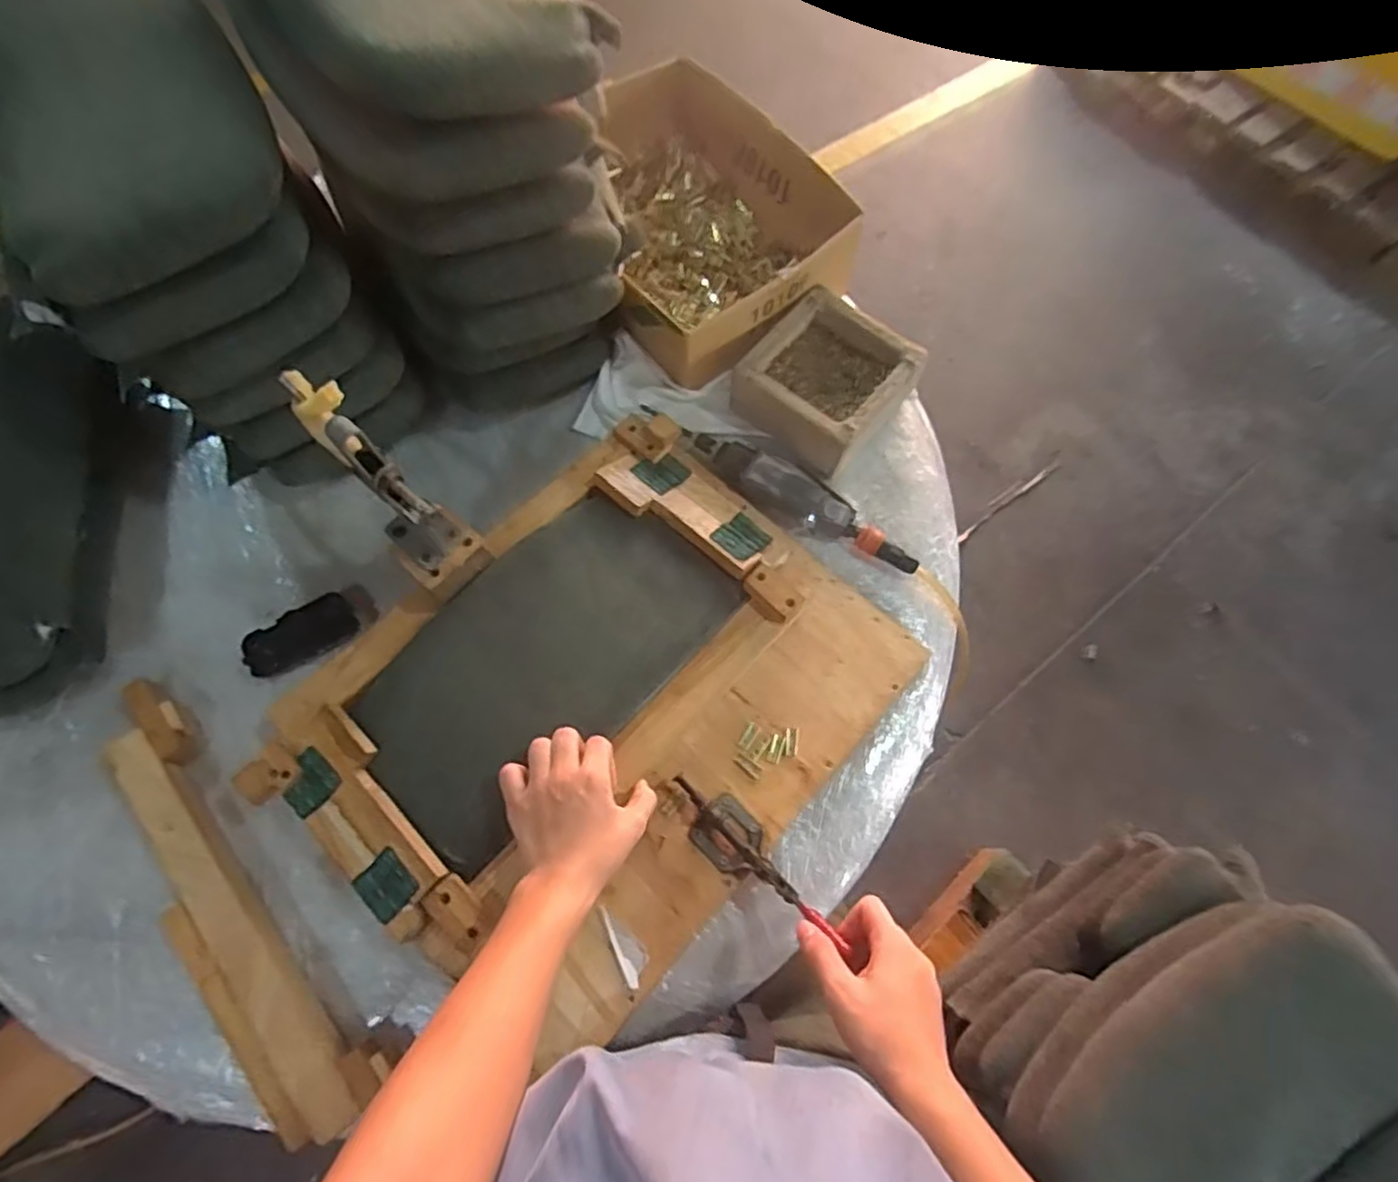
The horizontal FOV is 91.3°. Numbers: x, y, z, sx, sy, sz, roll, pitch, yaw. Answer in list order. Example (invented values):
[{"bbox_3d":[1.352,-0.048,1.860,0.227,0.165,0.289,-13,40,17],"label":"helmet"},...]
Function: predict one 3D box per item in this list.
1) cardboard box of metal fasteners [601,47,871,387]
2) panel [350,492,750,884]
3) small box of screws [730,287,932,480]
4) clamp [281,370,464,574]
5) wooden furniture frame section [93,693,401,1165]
[{"bbox_3d":[-0.014,-0.470,0.847,0.310,0.104,0.382,-39,75,-15],"label":"cardboard box of metal fasteners"},{"bbox_3d":[-0.147,0.059,0.653,0.358,0.020,0.200,-43,76,-16],"label":"panel"},{"bbox_3d":[0.146,-0.242,0.788,0.166,0.065,0.175,35,72,11],"label":"small box of screws"},{"bbox_3d":[-0.242,-0.080,0.543,0.049,0.189,0.107,-39,75,-15],"label":"clamp"},{"bbox_3d":[-0.421,0.272,0.599,0.084,0.032,0.414,-38,75,-14],"label":"wooden furniture frame section"}]

